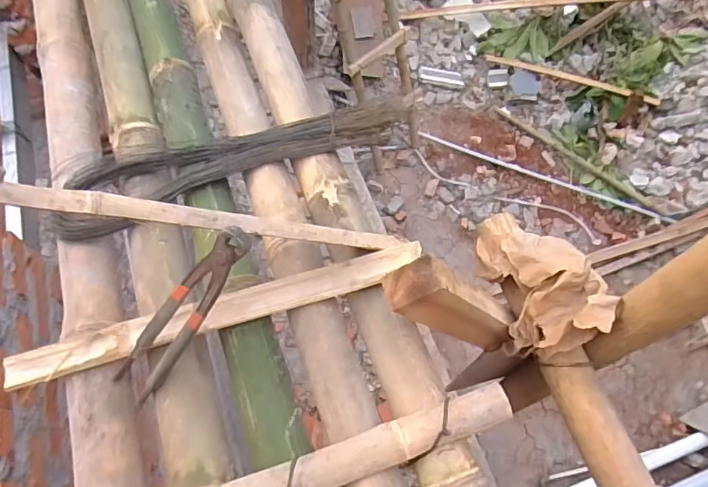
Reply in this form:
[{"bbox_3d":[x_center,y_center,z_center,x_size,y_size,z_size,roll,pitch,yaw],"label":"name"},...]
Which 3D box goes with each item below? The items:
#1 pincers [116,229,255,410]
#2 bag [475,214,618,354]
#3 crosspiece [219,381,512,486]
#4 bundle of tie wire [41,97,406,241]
[{"bbox_3d":[-0.169,0.073,0.501,0.045,0.021,0.226,44,109,17],"label":"pincers"},{"bbox_3d":[0.228,0.036,0.660,0.106,0.115,0.209,-14,66,-9],"label":"bag"},{"bbox_3d":[-0.062,0.223,0.477,0.444,0.029,0.040,-17,66,-10],"label":"crosspiece"},{"bbox_3d":[-0.146,-0.110,0.641,0.437,0.042,0.092,-18,67,-11],"label":"bundle of tie wire"}]

